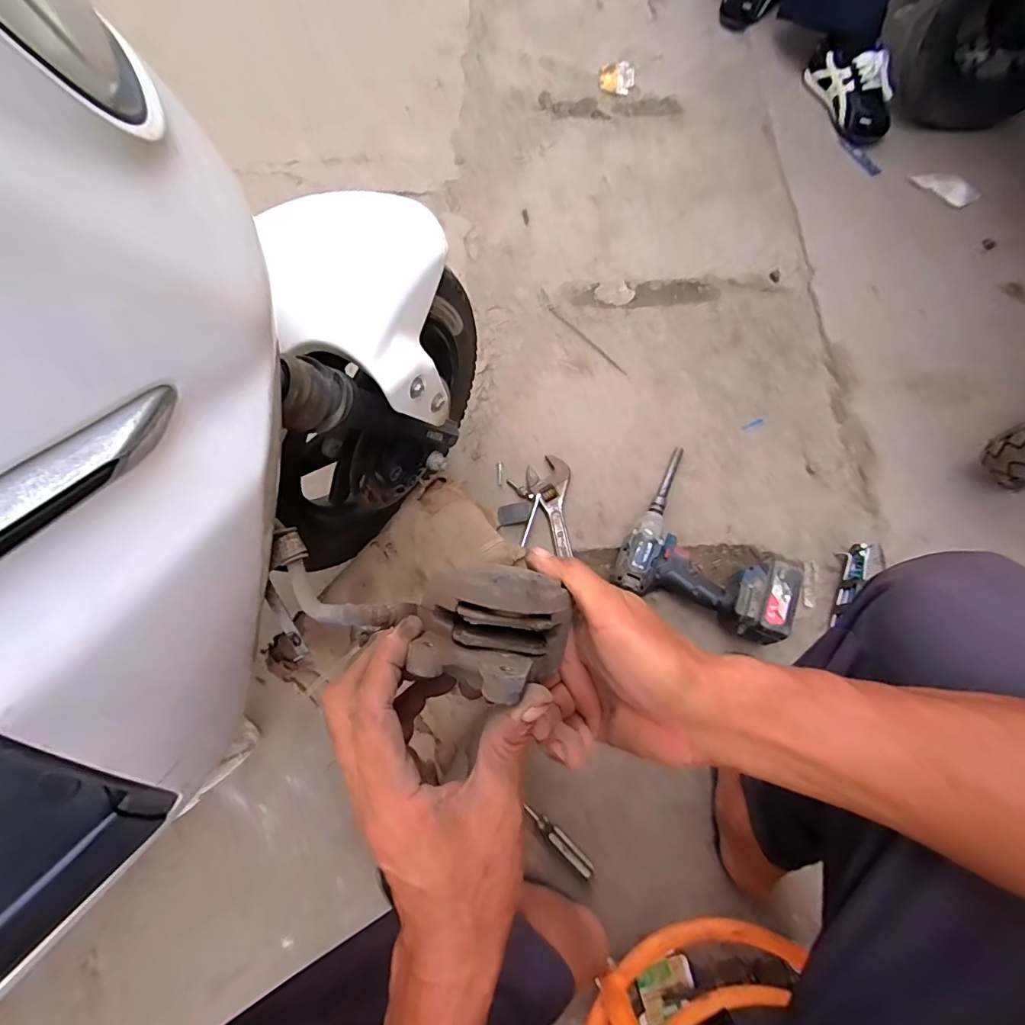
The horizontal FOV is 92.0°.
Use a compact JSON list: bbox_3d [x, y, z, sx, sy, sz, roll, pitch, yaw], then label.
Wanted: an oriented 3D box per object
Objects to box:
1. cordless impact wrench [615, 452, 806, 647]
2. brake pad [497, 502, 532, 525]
[{"bbox_3d":[0.306,0.057,0.743,0.246,0.085,0.250,32,74,9],"label":"cordless impact wrench"},{"bbox_3d":[0.003,0.002,0.788,0.053,0.016,0.030,-9,74,-3],"label":"brake pad"}]

